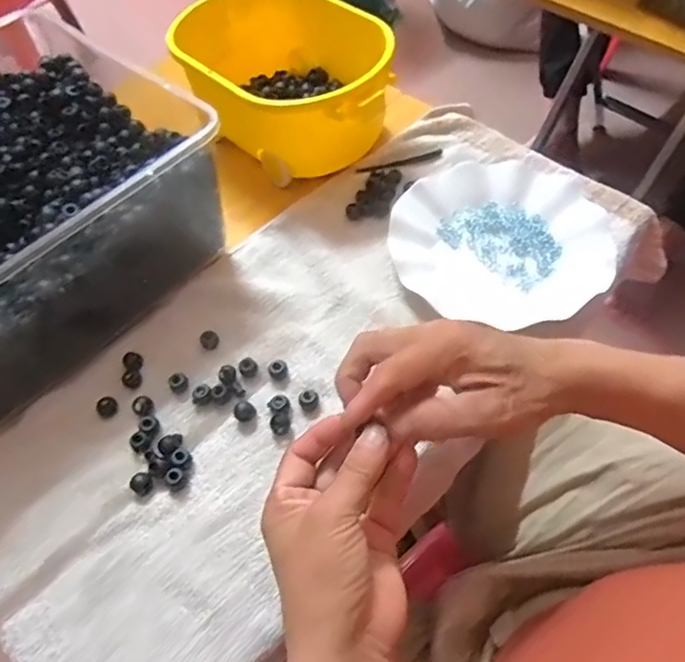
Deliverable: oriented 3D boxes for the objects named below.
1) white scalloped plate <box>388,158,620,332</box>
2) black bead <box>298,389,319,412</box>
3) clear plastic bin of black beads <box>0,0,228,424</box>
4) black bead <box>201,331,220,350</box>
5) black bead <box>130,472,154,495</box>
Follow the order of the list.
[{"bbox_3d":[0.137,-0.077,0.495,0.179,0.024,0.181,-2,56,4],"label":"white scalloped plate"},{"bbox_3d":[-0.026,0.053,0.437,0.015,0.012,0.013,-19,57,-7],"label":"black bead"},{"bbox_3d":[-0.287,-0.092,0.480,0.282,0.140,0.281,35,66,25],"label":"clear plastic bin of black beads"},{"bbox_3d":[-0.112,0.008,0.479,0.015,0.010,0.015,-2,56,4],"label":"black bead"},{"bbox_3d":[-0.145,0.111,0.413,0.013,0.011,0.015,32,65,24],"label":"black bead"}]

